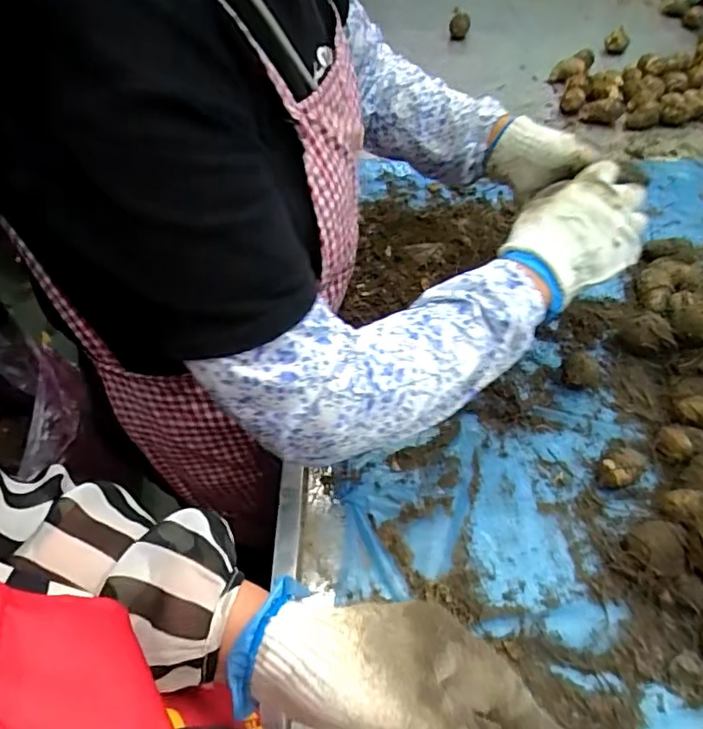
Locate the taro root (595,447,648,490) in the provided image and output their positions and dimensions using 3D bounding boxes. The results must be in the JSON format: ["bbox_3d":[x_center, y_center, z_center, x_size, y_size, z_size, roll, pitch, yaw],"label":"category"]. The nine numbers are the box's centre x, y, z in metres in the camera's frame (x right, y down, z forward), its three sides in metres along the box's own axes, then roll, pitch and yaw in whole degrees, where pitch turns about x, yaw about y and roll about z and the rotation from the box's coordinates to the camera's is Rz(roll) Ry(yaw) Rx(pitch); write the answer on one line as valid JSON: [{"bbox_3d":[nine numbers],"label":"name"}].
[{"bbox_3d":[0.245,0.096,0.524,0.033,0.030,0.043,36,60,26],"label":"taro root"}]

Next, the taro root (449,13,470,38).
[{"bbox_3d":[0.219,-0.692,1.172,0.043,0.037,0.048,12,52,10],"label":"taro root"}]

